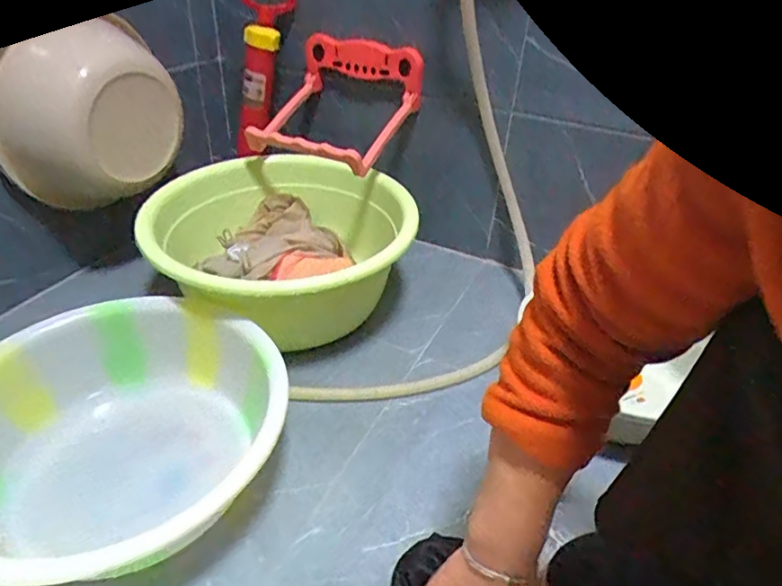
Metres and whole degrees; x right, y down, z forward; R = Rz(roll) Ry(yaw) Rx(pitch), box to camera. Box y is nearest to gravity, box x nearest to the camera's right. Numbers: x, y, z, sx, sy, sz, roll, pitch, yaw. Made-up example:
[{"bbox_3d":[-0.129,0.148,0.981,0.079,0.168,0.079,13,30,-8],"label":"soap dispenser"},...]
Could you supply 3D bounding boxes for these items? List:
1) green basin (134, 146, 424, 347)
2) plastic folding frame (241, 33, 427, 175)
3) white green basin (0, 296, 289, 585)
[{"bbox_3d":[-0.169,-0.071,0.858,0.376,0.184,0.402,2,36,-1],"label":"green basin"},{"bbox_3d":[-0.092,-0.319,0.906,0.232,0.072,0.251,21,63,20],"label":"plastic folding frame"},{"bbox_3d":[-0.282,0.157,0.588,0.329,0.125,0.341,2,36,-1],"label":"white green basin"}]

